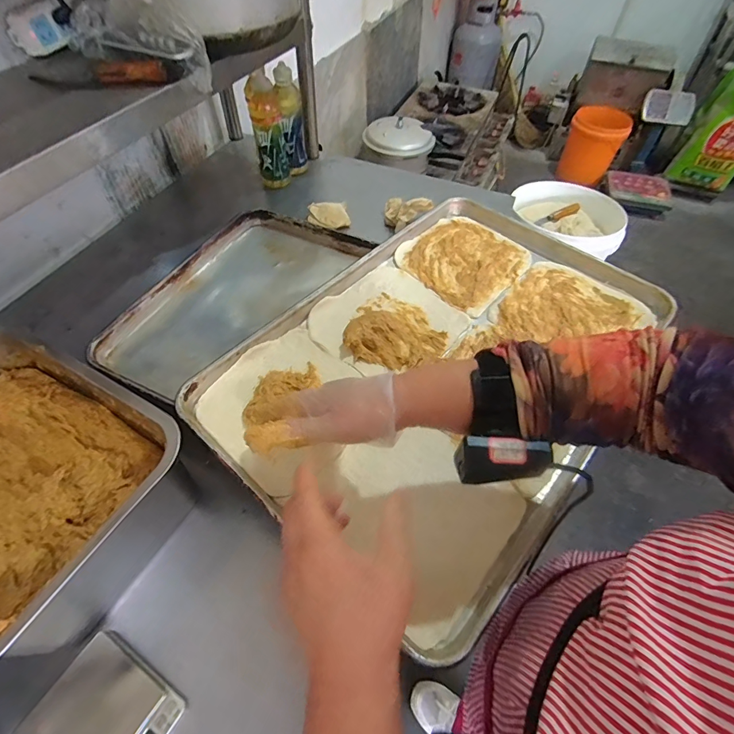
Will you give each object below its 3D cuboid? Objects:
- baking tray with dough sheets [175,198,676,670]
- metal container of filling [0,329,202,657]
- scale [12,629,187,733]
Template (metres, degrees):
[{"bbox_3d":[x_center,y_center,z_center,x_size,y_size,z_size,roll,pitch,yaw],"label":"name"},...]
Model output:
[{"bbox_3d":[0.114,-0.024,0.545,0.403,0.034,0.593,35,60,22],"label":"baking tray with dough sheets"},{"bbox_3d":[-0.402,0.135,0.475,0.343,0.143,0.261,23,56,15],"label":"metal container of filling"},{"bbox_3d":[-0.260,0.346,0.400,0.124,0.014,0.105,27,57,18],"label":"scale"}]

